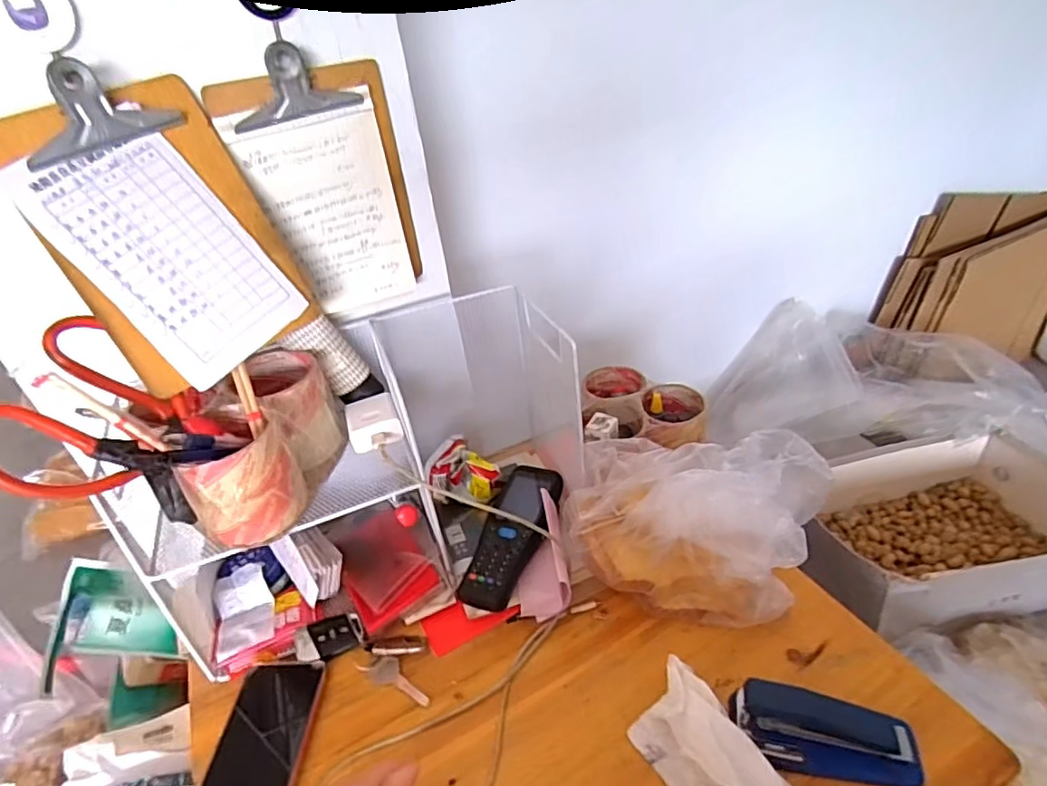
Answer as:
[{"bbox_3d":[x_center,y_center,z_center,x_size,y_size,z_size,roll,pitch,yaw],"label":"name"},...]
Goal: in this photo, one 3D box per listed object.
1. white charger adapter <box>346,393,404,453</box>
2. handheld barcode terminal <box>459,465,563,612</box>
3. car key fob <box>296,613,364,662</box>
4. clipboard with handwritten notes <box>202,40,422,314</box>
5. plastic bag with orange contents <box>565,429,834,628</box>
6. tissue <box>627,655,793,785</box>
[{"bbox_3d":[-0.153,0.029,0.581,0.050,0.024,0.071,-18,37,-14],"label":"white charger adapter"},{"bbox_3d":[-0.009,0.143,0.613,0.068,0.034,0.182,5,37,18],"label":"handheld barcode terminal"},{"bbox_3d":[-0.190,0.240,0.562,0.063,0.008,0.037,-20,66,-5],"label":"car key fob"},{"bbox_3d":[-0.175,-0.186,0.527,0.138,0.210,0.029,-20,37,-17],"label":"clipboard with handwritten notes"},{"bbox_3d":[0.166,0.119,0.566,0.241,0.128,0.173,-9,35,-3],"label":"plastic bag with orange contents"},{"bbox_3d":[0.139,0.277,0.433,0.066,0.046,0.120,-24,38,-21],"label":"tissue"}]

